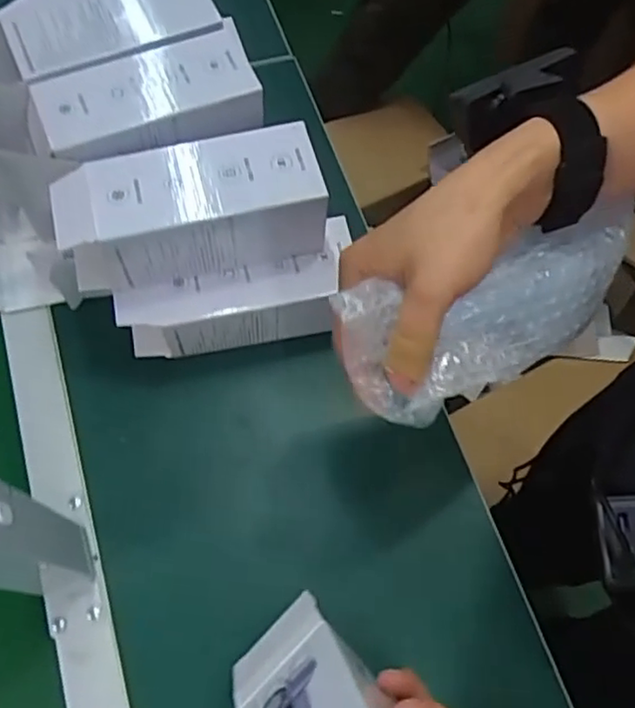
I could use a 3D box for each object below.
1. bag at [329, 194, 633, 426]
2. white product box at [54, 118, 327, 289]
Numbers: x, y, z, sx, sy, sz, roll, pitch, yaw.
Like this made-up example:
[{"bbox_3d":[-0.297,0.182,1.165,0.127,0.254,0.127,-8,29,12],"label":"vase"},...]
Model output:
[{"bbox_3d":[0.094,-0.028,0.367,0.179,0.050,0.078,-25,111,-16],"label":"bag"},{"bbox_3d":[-0.091,-0.105,0.482,0.188,0.077,0.077,-13,68,-7],"label":"white product box"}]

